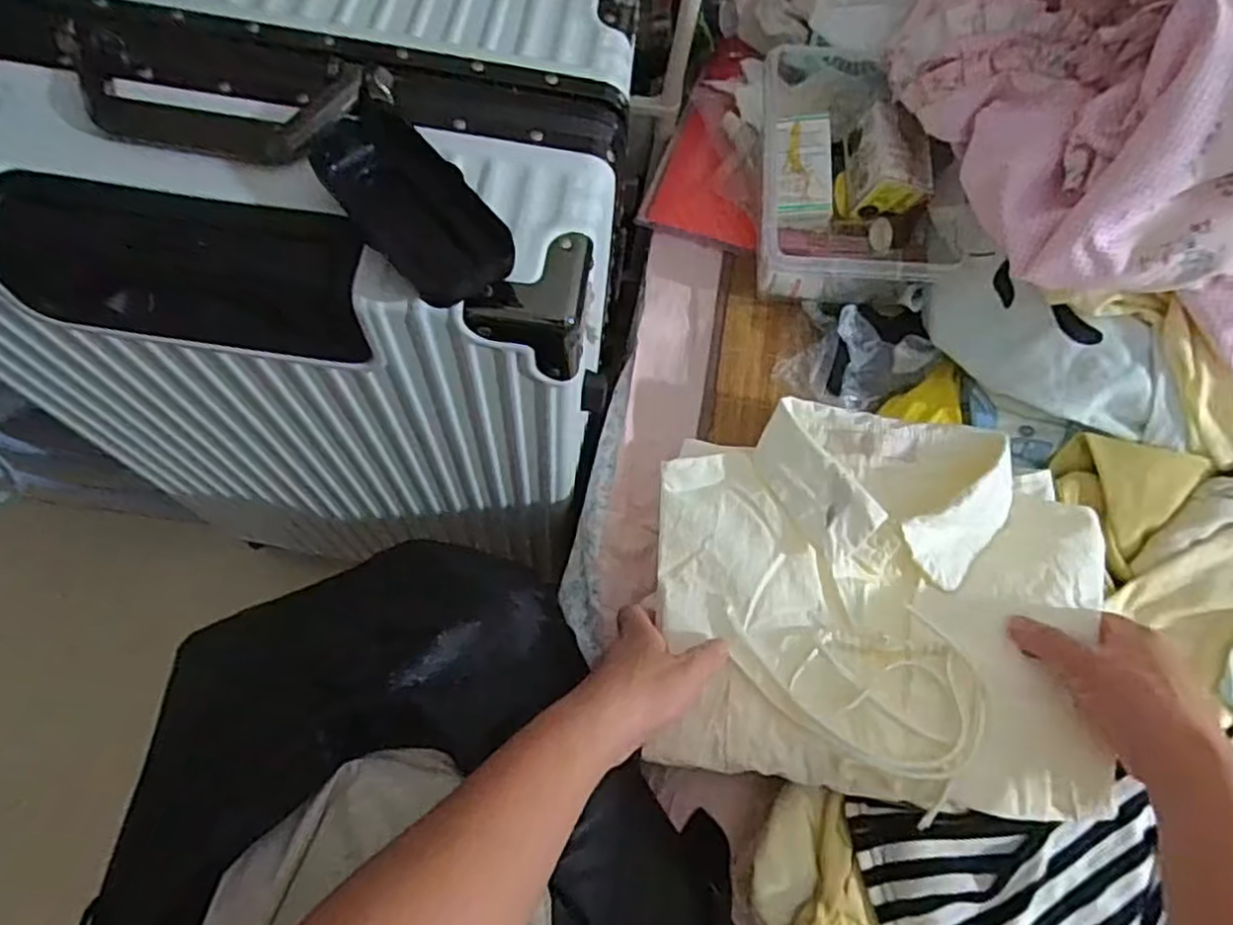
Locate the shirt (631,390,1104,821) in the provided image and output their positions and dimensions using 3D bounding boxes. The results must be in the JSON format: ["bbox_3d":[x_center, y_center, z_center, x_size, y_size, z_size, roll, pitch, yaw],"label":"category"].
[{"bbox_3d":[0.172,0.087,0.495,0.283,0.067,0.260,13,71,3],"label":"shirt"}]

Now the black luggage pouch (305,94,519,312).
[{"bbox_3d":[-0.103,-0.127,0.358,0.053,0.026,0.120,-37,75,-13],"label":"black luggage pouch"}]

